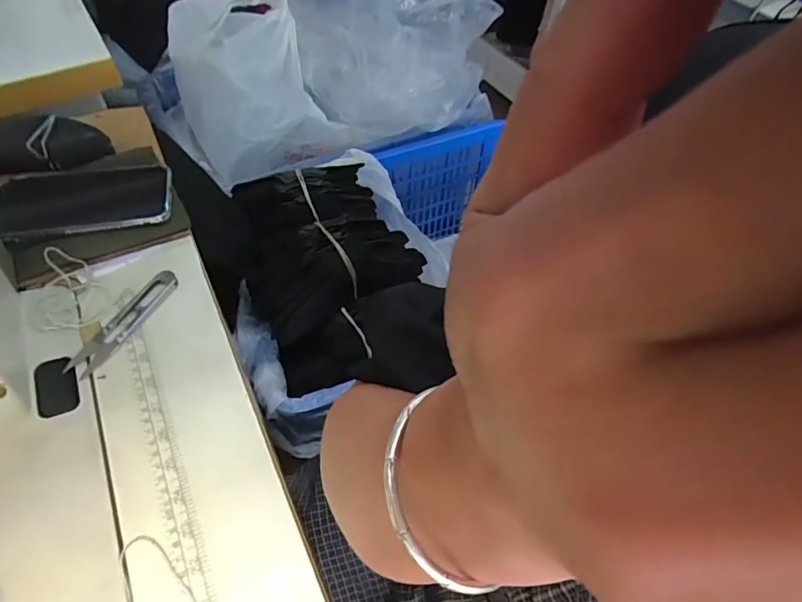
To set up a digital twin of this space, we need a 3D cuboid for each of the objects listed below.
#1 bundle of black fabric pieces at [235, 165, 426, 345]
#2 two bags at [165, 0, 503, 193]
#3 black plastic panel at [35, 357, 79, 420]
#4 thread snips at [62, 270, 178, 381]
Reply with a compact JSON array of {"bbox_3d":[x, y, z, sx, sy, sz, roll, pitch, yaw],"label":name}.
[{"bbox_3d":[-0.110,-0.093,0.660,0.230,0.071,0.242,-24,59,-18],"label":"bundle of black fabric pieces"},{"bbox_3d":[-0.140,-0.448,0.879,0.541,0.244,0.382,-27,60,-20],"label":"two bags"},{"bbox_3d":[-0.281,0.070,0.392,0.029,0.004,0.054,-22,58,-17],"label":"black plastic panel"},{"bbox_3d":[-0.244,0.018,0.426,0.026,0.009,0.114,27,58,16],"label":"thread snips"}]

